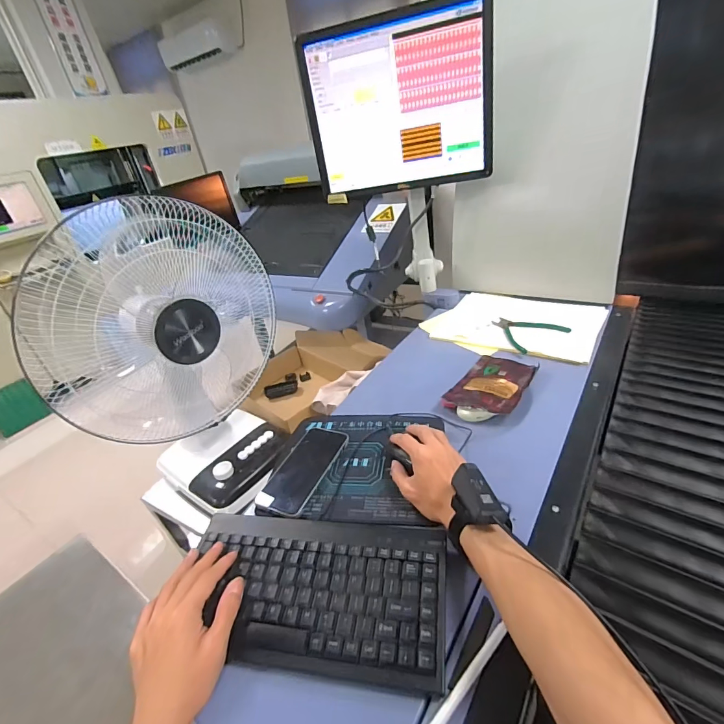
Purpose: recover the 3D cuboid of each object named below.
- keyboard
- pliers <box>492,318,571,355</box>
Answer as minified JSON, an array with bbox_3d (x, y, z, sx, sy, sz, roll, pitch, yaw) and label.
[{"bbox_3d":[-0.055,0.235,0.412,0.281,0.030,0.152,3,36,11],"label":"keyboard"},{"bbox_3d":[0.333,-0.069,0.805,0.120,0.023,0.133,-23,34,-20],"label":"pliers"}]

